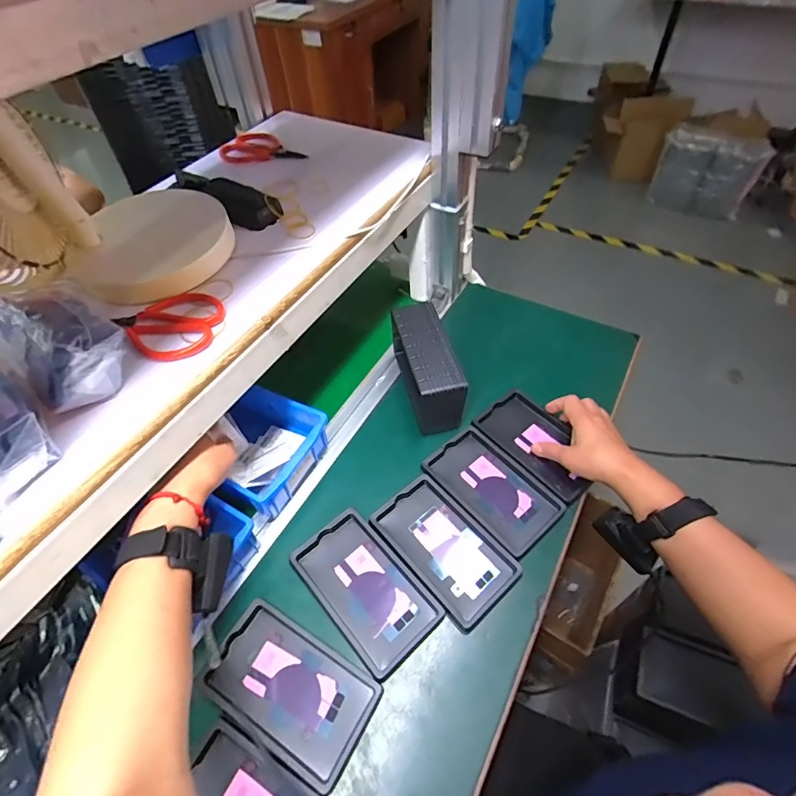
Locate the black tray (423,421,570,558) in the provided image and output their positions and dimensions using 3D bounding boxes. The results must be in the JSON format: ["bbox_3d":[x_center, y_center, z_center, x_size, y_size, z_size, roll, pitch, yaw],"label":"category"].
[{"bbox_3d":[0.116,0.112,0.558,0.095,0.013,0.159,-35,59,-22],"label":"black tray"}]

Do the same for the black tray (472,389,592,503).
[{"bbox_3d":[0.186,0.059,0.589,0.095,0.017,0.158,-33,58,-21],"label":"black tray"}]

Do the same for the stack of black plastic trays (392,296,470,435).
[{"bbox_3d":[0.043,-0.037,0.621,0.067,0.100,0.168,-13,53,-8],"label":"stack of black plastic trays"}]

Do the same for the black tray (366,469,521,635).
[{"bbox_3d":[0.053,0.169,0.514,0.095,0.015,0.159,-34,58,-22],"label":"black tray"}]

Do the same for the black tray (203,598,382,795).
[{"bbox_3d":[-0.104,0.279,0.434,0.156,0.011,0.093,25,57,20],"label":"black tray"}]

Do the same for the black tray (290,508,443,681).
[{"bbox_3d":[-0.037,0.205,0.489,0.093,0.014,0.160,-36,59,-23],"label":"black tray"}]

